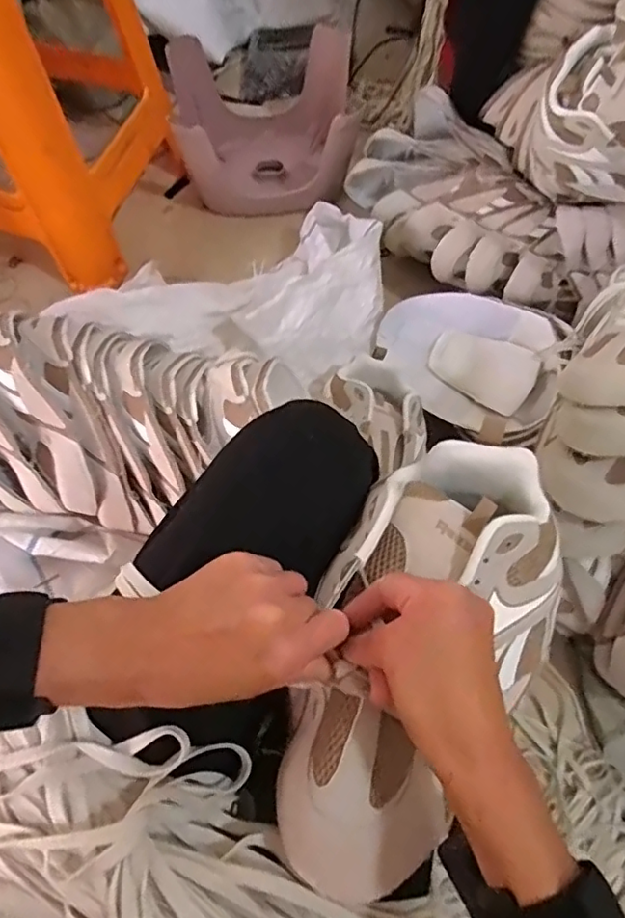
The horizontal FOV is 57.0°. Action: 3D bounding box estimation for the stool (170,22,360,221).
[{"bbox_3d":[-0.088,-0.569,1.016,0.310,0.192,0.256,-4,65,-1],"label":"stool"}]

